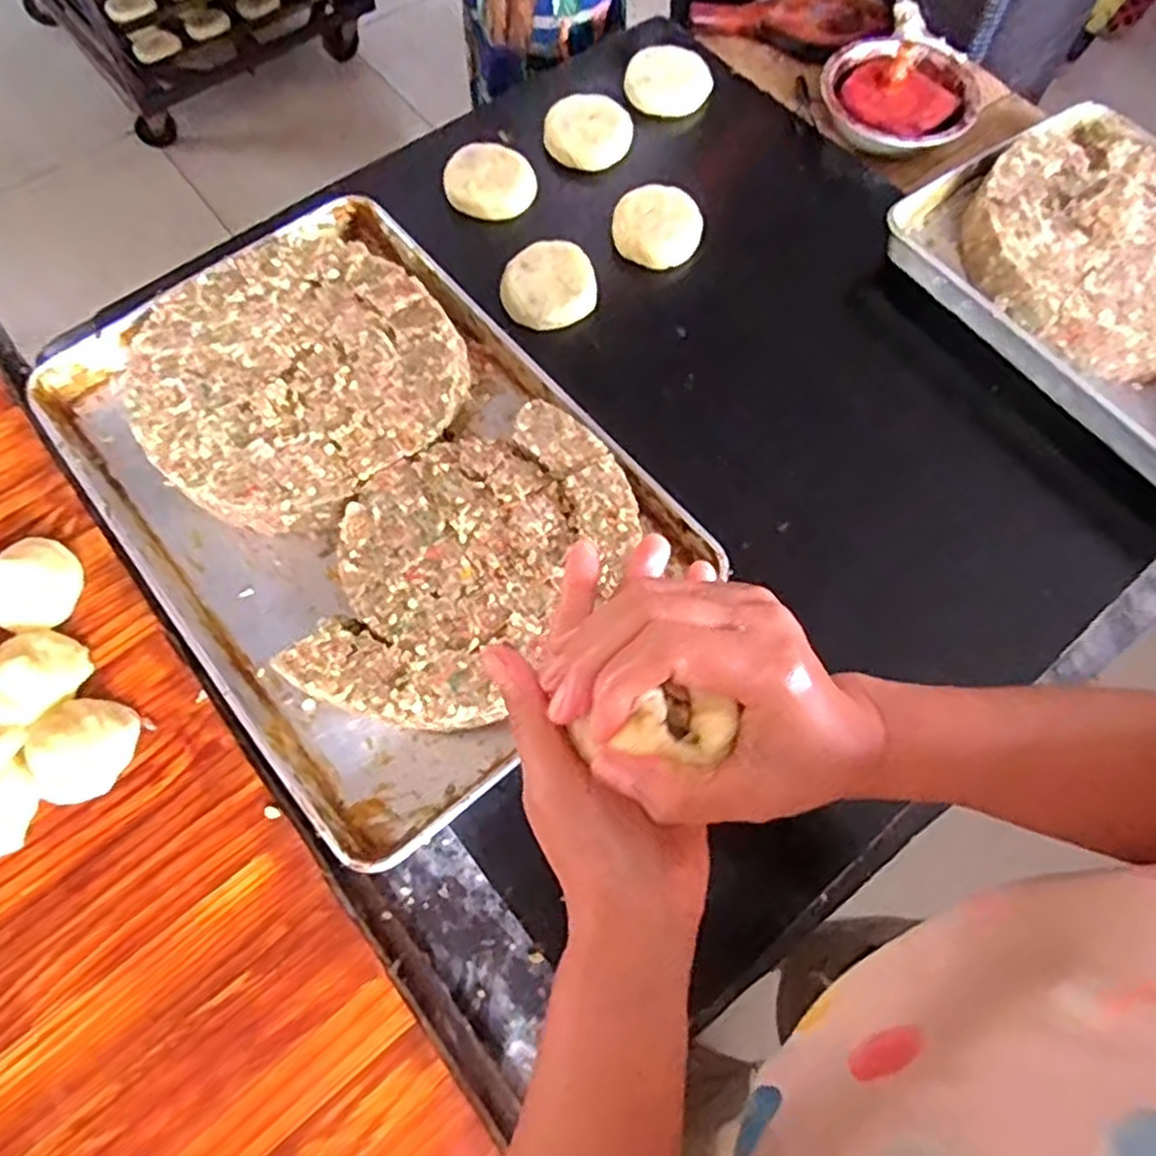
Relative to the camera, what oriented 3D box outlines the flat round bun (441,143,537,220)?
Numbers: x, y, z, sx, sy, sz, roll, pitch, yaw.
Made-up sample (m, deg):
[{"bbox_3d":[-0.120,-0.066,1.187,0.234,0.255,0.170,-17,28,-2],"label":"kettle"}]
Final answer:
[{"bbox_3d":[-0.102,-0.461,0.866,0.101,0.024,0.090,30,71,10],"label":"flat round bun"}]

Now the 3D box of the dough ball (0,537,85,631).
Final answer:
[{"bbox_3d":[-0.463,0.006,0.635,0.065,0.039,0.077,26,70,11],"label":"dough ball"}]

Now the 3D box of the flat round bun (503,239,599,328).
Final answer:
[{"bbox_3d":[-0.031,-0.317,0.807,0.099,0.021,0.097,0,68,-1],"label":"flat round bun"}]

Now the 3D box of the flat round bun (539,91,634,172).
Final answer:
[{"bbox_3d":[0.012,-0.538,0.898,0.107,0.029,0.099,0,68,-1],"label":"flat round bun"}]

